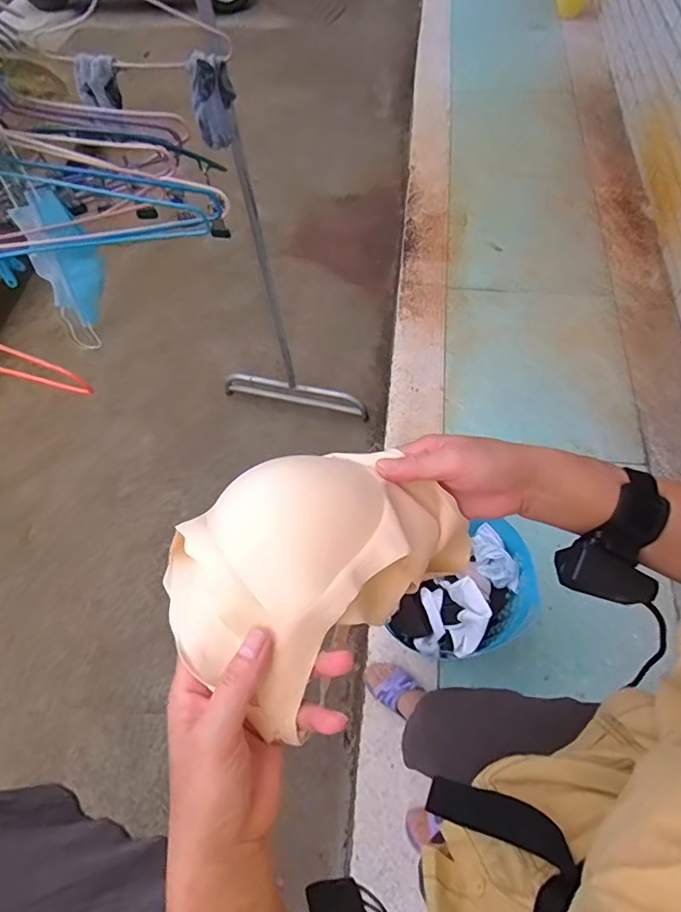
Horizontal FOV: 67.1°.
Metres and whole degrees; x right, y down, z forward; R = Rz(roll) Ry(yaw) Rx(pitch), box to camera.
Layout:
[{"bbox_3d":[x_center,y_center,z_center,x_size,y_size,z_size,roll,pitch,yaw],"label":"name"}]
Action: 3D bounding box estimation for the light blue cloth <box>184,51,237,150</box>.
[{"bbox_3d":[-0.182,-0.509,0.740,0.060,0.106,0.045,-16,61,-6],"label":"light blue cloth"}]

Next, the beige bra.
[{"bbox_3d":[-0.016,0.066,0.359,0.139,0.089,0.200,40,70,22],"label":"beige bra"}]

